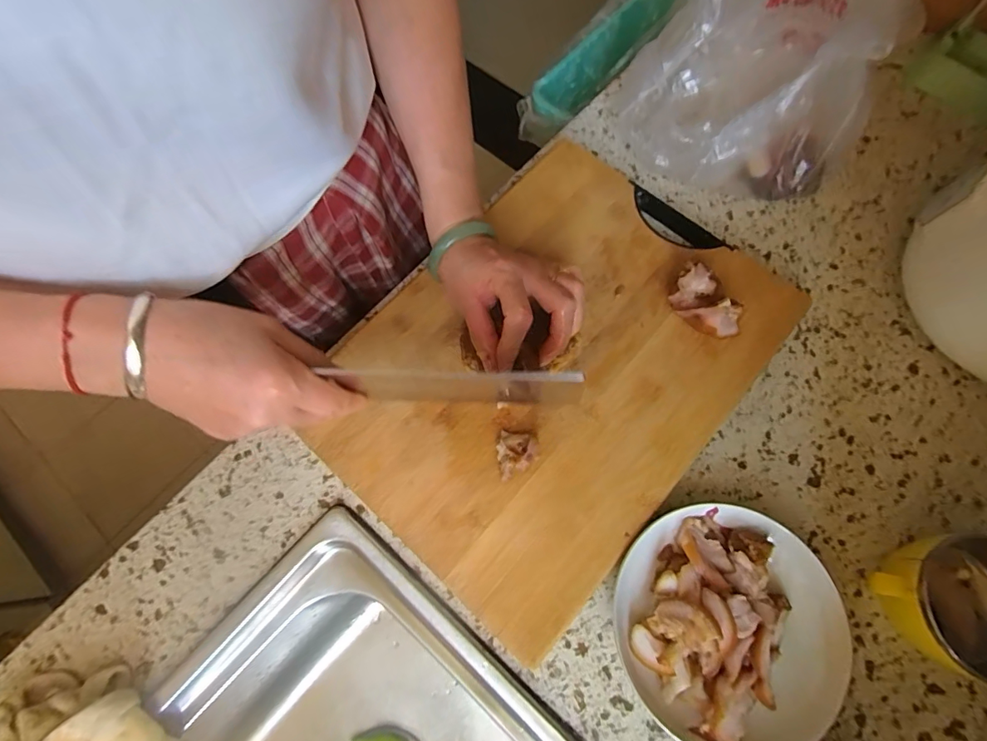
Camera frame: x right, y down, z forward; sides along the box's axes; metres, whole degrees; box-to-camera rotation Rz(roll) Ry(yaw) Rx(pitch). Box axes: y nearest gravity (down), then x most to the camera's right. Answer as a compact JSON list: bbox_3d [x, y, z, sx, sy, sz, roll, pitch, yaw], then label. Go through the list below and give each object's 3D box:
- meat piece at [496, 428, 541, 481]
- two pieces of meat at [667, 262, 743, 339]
[{"bbox_3d":[0.020,0.066,0.381,0.034,0.012,0.038,-11,72,-2],"label":"meat piece"},{"bbox_3d":[0.180,-0.056,0.406,0.044,0.042,0.069,-29,74,-8],"label":"two pieces of meat"}]

